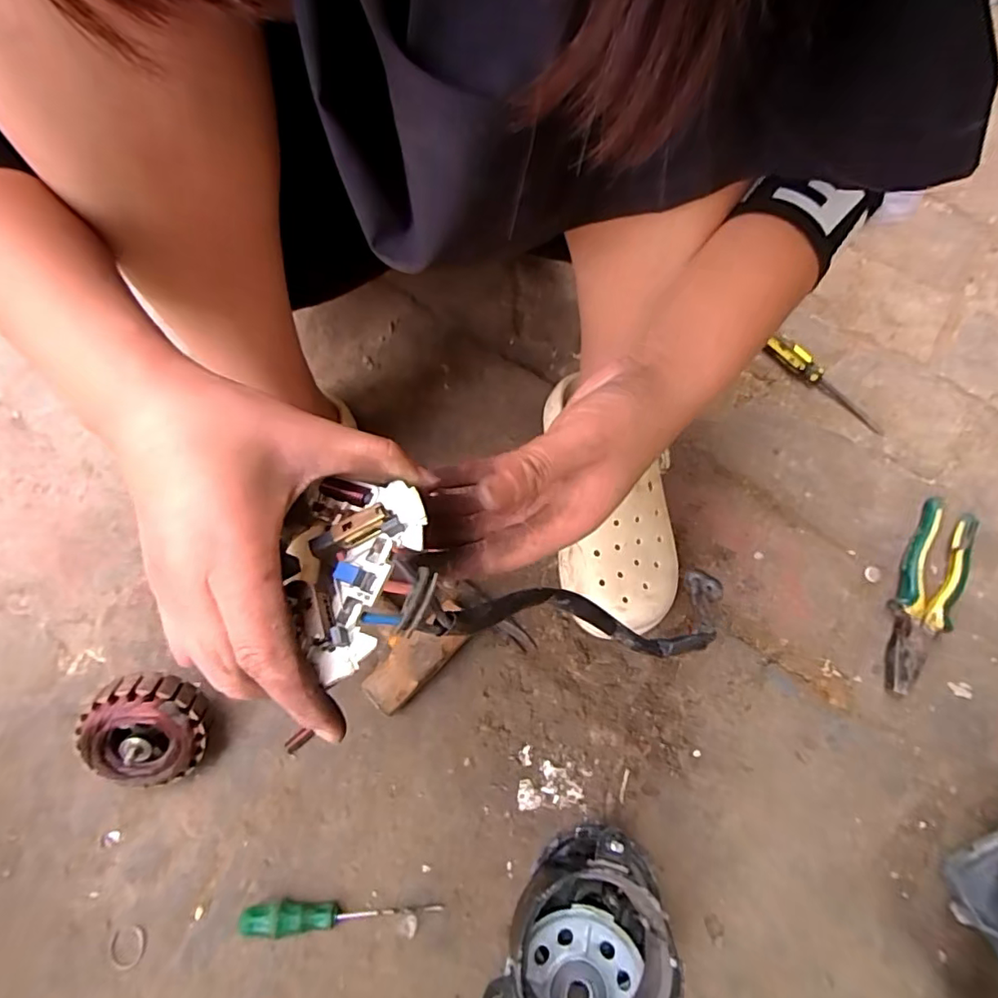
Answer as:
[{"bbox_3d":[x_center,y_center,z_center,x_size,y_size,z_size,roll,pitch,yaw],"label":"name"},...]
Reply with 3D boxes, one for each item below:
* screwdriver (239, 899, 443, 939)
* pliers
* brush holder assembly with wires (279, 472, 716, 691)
[{"bbox_3d":[-0.121,0.311,0.416,0.147,0.023,0.021,-3,70,-3],"label":"screwdriver"},{"bbox_3d":[0.393,0.089,0.509,0.050,0.019,0.190,29,72,9],"label":"pliers"},{"bbox_3d":[0.040,0.054,0.305,0.303,0.056,0.080,14,65,-37],"label":"brush holder assembly with wires"}]

